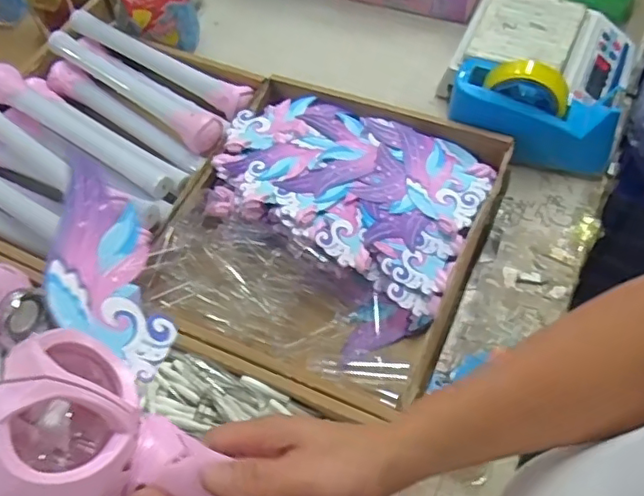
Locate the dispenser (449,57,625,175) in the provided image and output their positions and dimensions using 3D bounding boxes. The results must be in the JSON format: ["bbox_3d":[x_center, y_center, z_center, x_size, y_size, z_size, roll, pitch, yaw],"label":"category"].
[{"bbox_3d":[0.260,-0.167,0.707,0.194,0.113,0.066,20,62,16],"label":"dispenser"}]

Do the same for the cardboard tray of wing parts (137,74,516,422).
[{"bbox_3d":[0.003,-0.031,0.683,0.349,0.070,0.375,20,62,16],"label":"cardboard tray of wing parts"}]

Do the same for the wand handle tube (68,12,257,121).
[{"bbox_3d":[-0.232,-0.272,0.829,0.309,0.050,0.048,27,64,19],"label":"wand handle tube"}]

